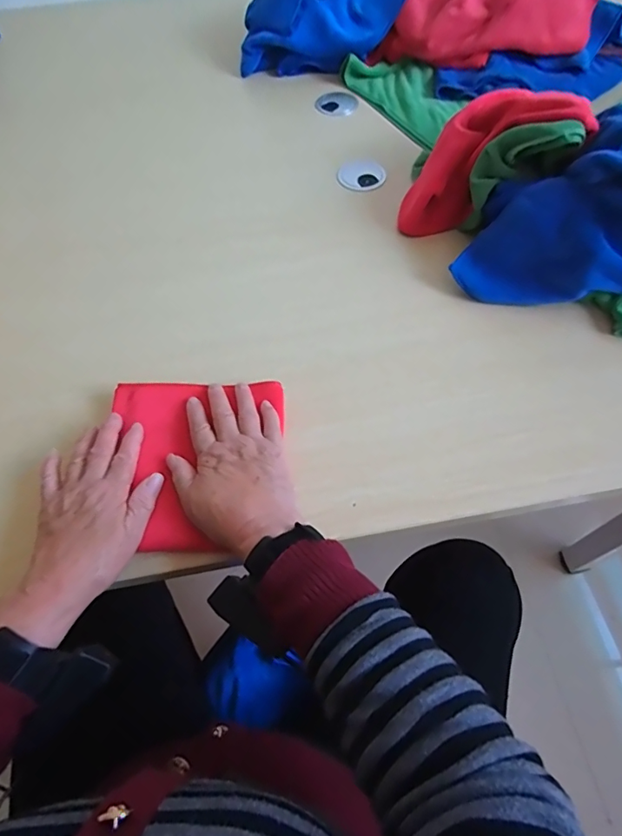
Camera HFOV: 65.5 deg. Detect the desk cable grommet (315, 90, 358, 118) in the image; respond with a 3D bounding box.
[{"bbox_3d":[0.045,-0.515,0.787,0.065,0.011,0.061,-1,60,1],"label":"desk cable grommet"}]

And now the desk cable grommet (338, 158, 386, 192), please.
[{"bbox_3d":[0.073,-0.346,0.685,0.065,0.004,0.069,4,59,7],"label":"desk cable grommet"}]

